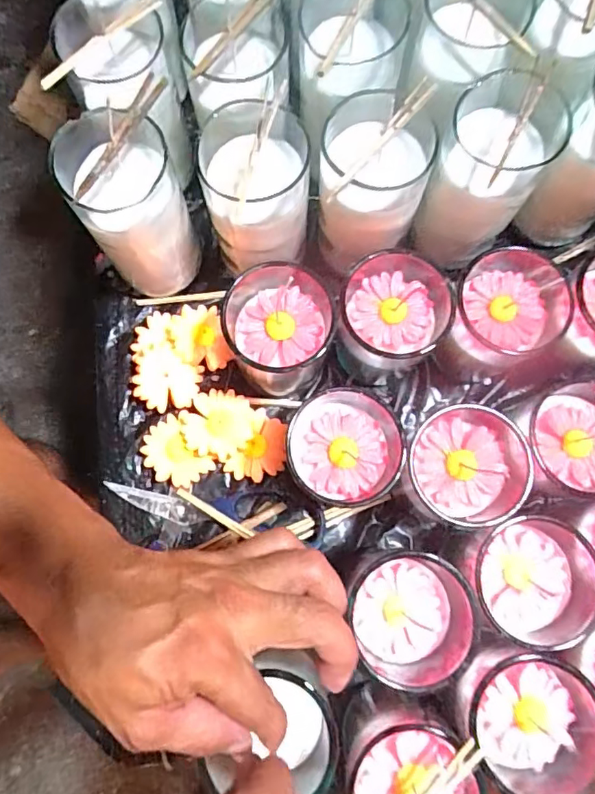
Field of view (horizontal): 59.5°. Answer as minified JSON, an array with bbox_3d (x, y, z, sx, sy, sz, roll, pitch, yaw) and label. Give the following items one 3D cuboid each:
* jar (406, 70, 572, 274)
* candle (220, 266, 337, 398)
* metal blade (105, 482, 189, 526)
[{"bbox_3d":[0.125,-0.151,0.359,0.068,0.108,0.087,31,81,5],"label":"jar"},{"bbox_3d":[-0.014,-0.045,0.362,0.072,0.084,0.070,0,80,0],"label":"candle"},{"bbox_3d":[-0.112,0.077,0.387,0.068,0.006,0.016,21,80,3],"label":"metal blade"}]

